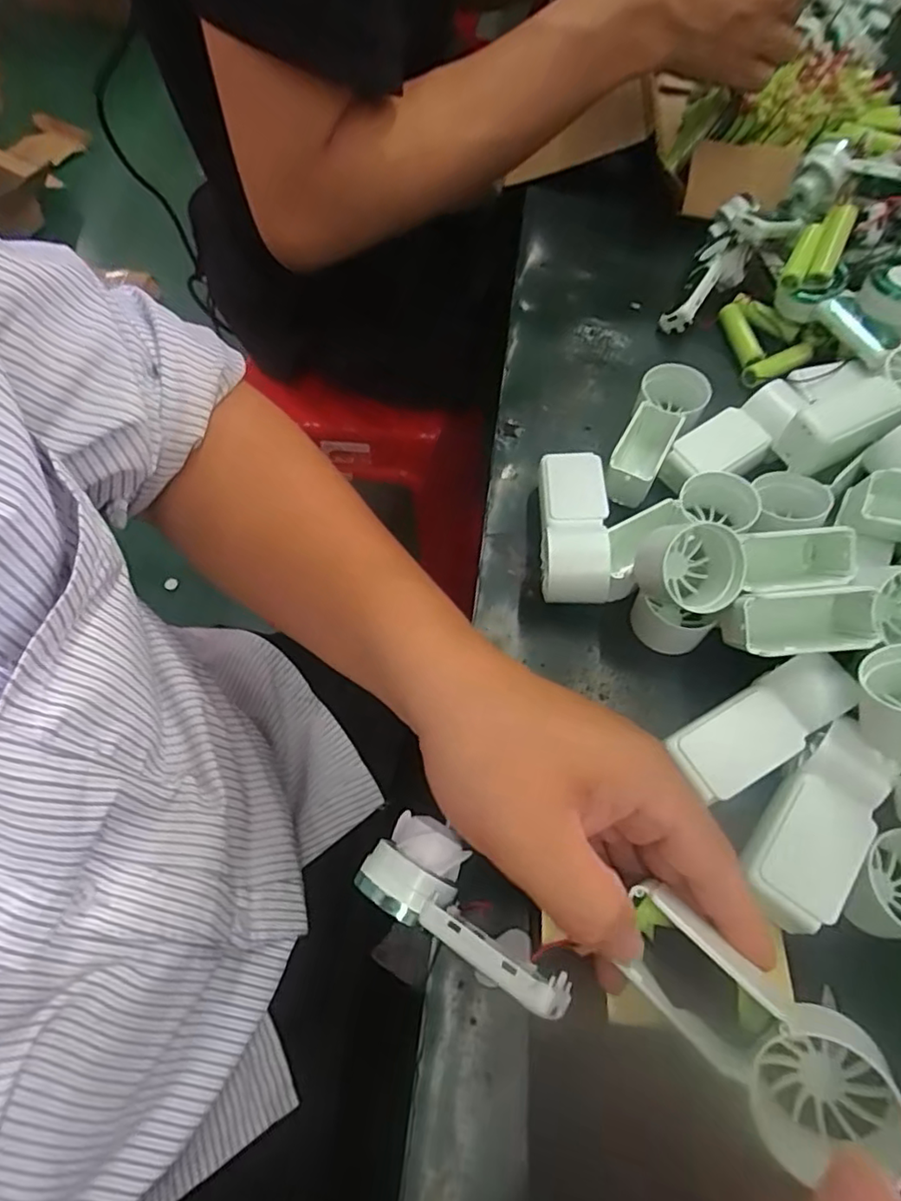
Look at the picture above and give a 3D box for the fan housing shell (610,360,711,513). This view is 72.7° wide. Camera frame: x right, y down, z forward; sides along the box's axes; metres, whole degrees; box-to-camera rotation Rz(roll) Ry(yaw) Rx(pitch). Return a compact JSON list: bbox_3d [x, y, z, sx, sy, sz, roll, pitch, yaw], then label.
[{"bbox_3d":[0.120,-0.096,0.367,0.040,0.041,0.096,28,64,11],"label":"fan housing shell"}]

